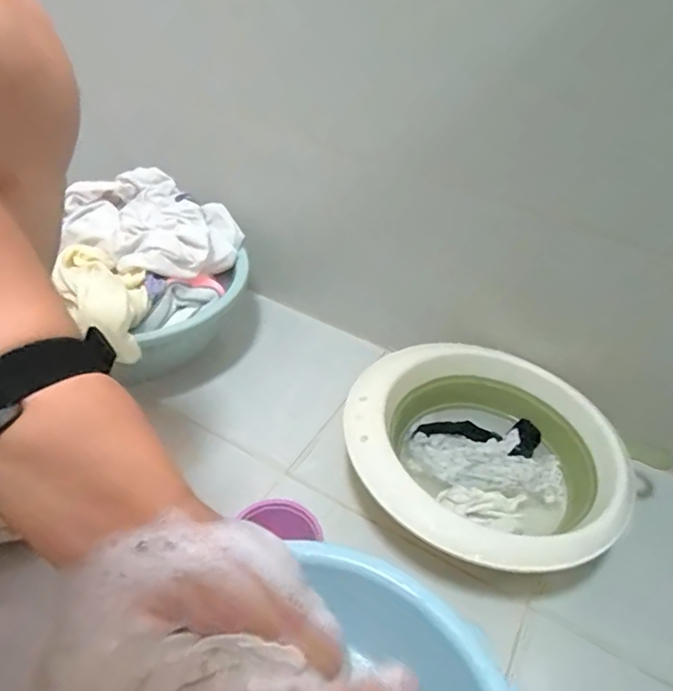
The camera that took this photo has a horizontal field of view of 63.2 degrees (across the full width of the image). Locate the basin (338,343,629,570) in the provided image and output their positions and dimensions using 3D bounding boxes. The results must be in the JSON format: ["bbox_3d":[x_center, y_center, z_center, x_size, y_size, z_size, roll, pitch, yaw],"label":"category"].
[{"bbox_3d":[0.156,0.123,0.621,0.284,0.086,0.278,4,41,-4],"label":"basin"}]

